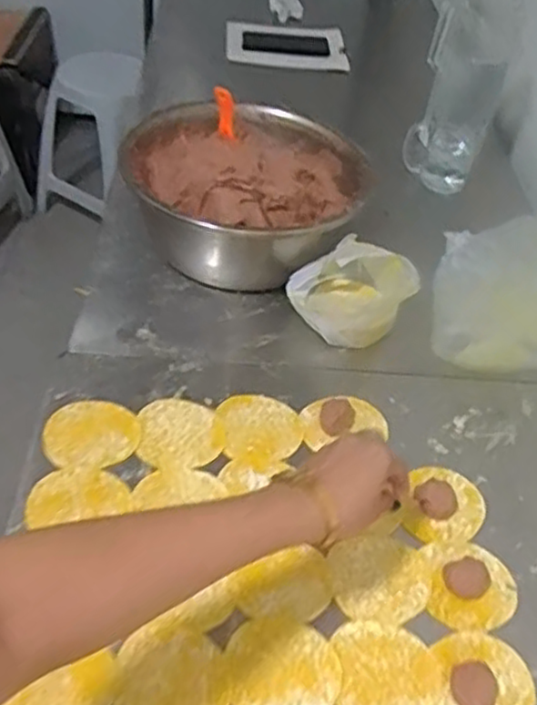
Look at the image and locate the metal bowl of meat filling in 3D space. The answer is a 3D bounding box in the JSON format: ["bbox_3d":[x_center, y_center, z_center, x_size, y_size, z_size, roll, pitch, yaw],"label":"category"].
[{"bbox_3d":[-0.032,-0.188,0.873,0.283,0.131,0.252,5,45,-4],"label":"metal bowl of meat filling"}]

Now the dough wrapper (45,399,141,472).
[{"bbox_3d":[-0.165,0.076,0.670,0.083,0.008,0.081,4,47,-6],"label":"dough wrapper"}]

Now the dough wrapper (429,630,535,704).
[{"bbox_3d":[0.164,0.249,0.544,0.078,0.010,0.074,4,45,-4],"label":"dough wrapper"}]

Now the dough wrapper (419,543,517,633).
[{"bbox_3d":[0.171,0.195,0.599,0.075,0.008,0.074,8,45,-1],"label":"dough wrapper"}]

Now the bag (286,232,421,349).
[{"bbox_3d":[0.086,-0.064,0.783,0.120,0.096,0.093,-2,46,-11],"label":"bag"}]

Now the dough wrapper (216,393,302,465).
[{"bbox_3d":[-0.009,0.074,0.697,0.077,0.005,0.082,3,46,-3],"label":"dough wrapper"}]

